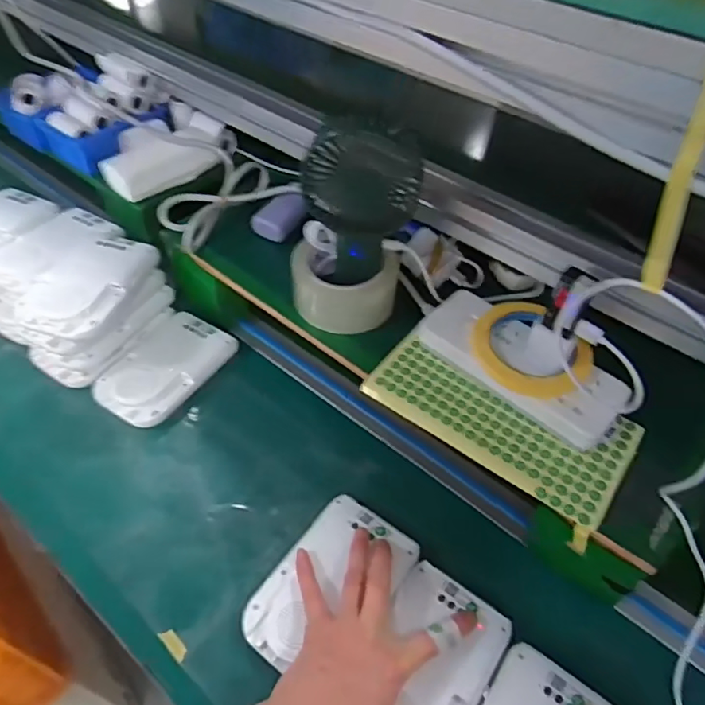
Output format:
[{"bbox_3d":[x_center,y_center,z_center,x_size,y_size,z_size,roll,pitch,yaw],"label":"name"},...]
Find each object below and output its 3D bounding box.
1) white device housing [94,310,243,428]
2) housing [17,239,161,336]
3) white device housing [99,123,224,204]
[{"bbox_3d":[-0.219,0.016,0.645,0.095,0.025,0.153,28,54,19],"label":"white device housing"},{"bbox_3d":[-0.293,-0.076,0.608,0.091,0.031,0.142,14,50,8],"label":"housing"},{"bbox_3d":[-0.244,-0.251,0.721,0.152,0.030,0.081,-30,58,-25],"label":"white device housing"}]

